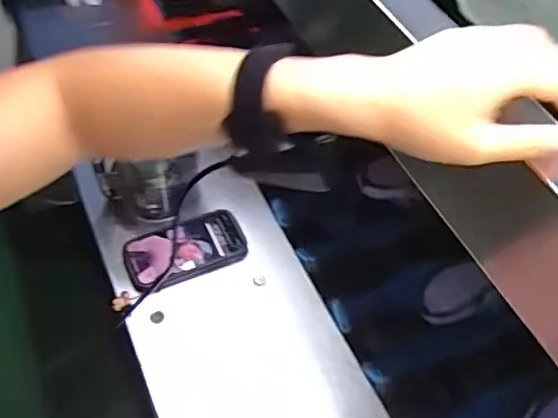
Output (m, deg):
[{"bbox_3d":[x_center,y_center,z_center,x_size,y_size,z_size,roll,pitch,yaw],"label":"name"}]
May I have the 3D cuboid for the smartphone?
[{"bbox_3d":[-0.122,0.054,0.760,0.159,0.016,0.084,-19,56,-19],"label":"smartphone"}]

